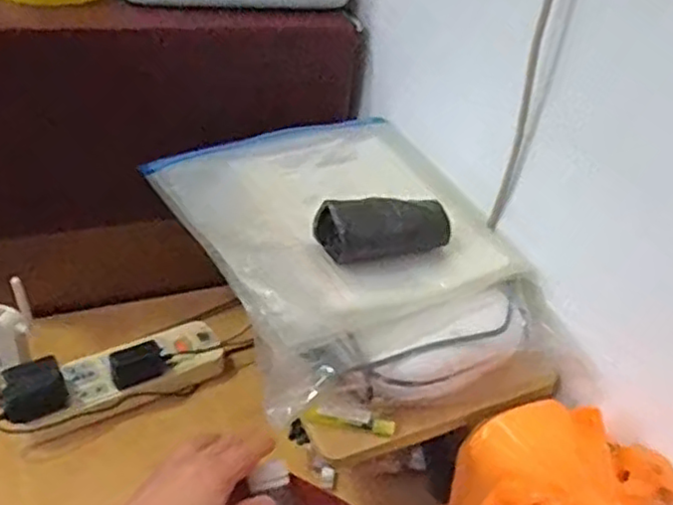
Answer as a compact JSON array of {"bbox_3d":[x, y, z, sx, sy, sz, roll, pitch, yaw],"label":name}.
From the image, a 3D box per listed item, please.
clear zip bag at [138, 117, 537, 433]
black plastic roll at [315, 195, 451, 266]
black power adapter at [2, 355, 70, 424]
[{"bbox_3d":[0.005,-0.022,0.658,0.269,0.063,0.326,-12,39,-25],"label":"clear zip bag"},{"bbox_3d":[0.042,-0.021,0.587,0.116,0.042,0.037,-4,37,-16],"label":"black plastic roll"},{"bbox_3d":[-0.320,0.143,0.726,0.061,0.041,0.049,-13,40,-26],"label":"black power adapter"}]

